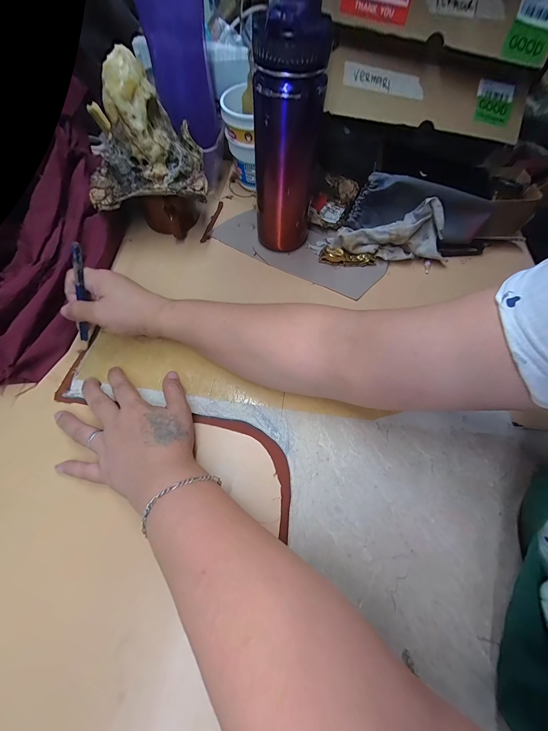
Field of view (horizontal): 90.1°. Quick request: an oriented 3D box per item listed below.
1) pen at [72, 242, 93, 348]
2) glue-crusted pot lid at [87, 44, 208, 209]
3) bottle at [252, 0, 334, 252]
[{"bbox_3d":[-0.197,-0.068,0.279,0.006,0.108,0.007,25,31,11],"label":"pen"},{"bbox_3d":[-0.159,-0.272,0.319,0.141,0.108,0.101,-4,61,-4],"label":"glue-crusted pot lid"},{"bbox_3d":[0.017,-0.256,0.319,0.071,0.233,0.081,7,61,1],"label":"bottle"}]

